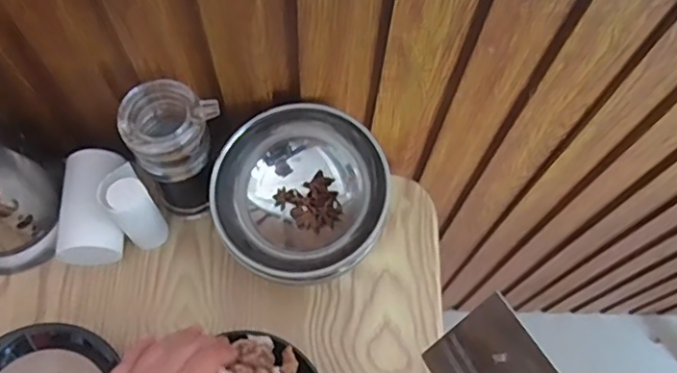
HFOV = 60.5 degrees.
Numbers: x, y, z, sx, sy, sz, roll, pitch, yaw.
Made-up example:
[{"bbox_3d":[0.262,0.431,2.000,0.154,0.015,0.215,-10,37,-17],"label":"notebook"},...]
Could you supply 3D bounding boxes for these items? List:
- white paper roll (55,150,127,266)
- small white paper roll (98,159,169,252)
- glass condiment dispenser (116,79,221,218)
[{"bbox_3d":[-0.215,0.022,0.519,0.052,0.051,0.096,-1,66,-3],"label":"white paper roll"},{"bbox_3d":[-0.173,0.022,0.495,0.035,0.095,0.041,-31,71,-15],"label":"small white paper roll"},{"bbox_3d":[-0.131,-0.026,0.477,0.057,0.136,0.065,33,69,11],"label":"glass condiment dispenser"}]

